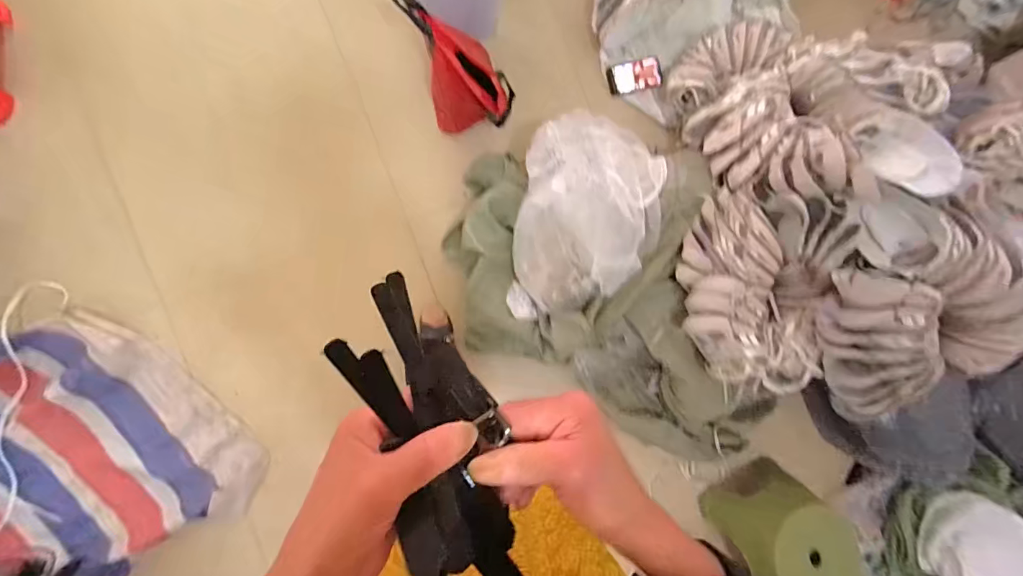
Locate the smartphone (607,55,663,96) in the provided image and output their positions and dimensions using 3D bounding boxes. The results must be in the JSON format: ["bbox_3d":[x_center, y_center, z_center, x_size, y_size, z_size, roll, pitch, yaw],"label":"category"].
[{"bbox_3d":[0.359,-0.613,1.279,0.160,0.014,0.081,-14,116,-5],"label":"smartphone"}]

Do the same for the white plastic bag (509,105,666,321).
[{"bbox_3d":[0.177,-0.141,1.039,0.337,0.223,0.398,1,87,-10],"label":"white plastic bag"}]

